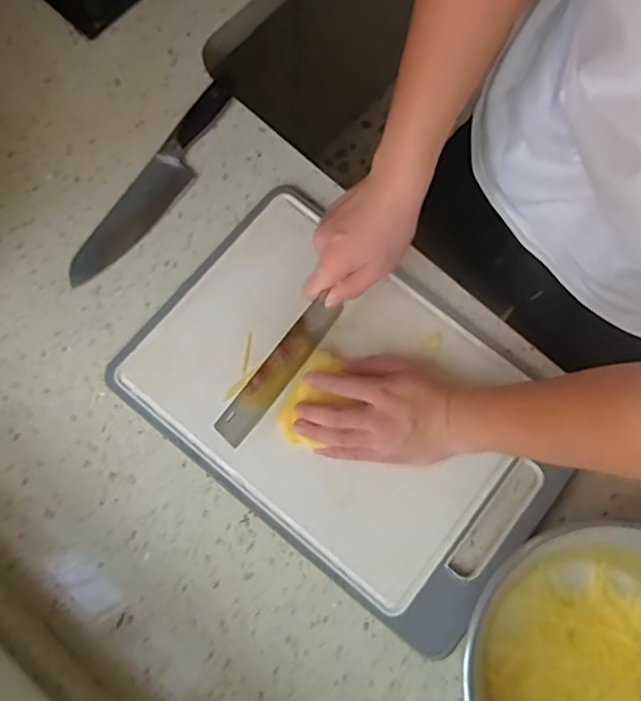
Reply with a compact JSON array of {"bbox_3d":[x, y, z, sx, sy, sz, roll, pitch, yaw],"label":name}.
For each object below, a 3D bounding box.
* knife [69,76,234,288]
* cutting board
[{"bbox_3d":[-0.179,-0.186,0.661,0.050,0.015,0.275,34,78,6],"label":"knife"},{"bbox_3d":[0.027,0.054,0.606,0.423,0.022,0.285,40,79,7],"label":"cutting board"}]

